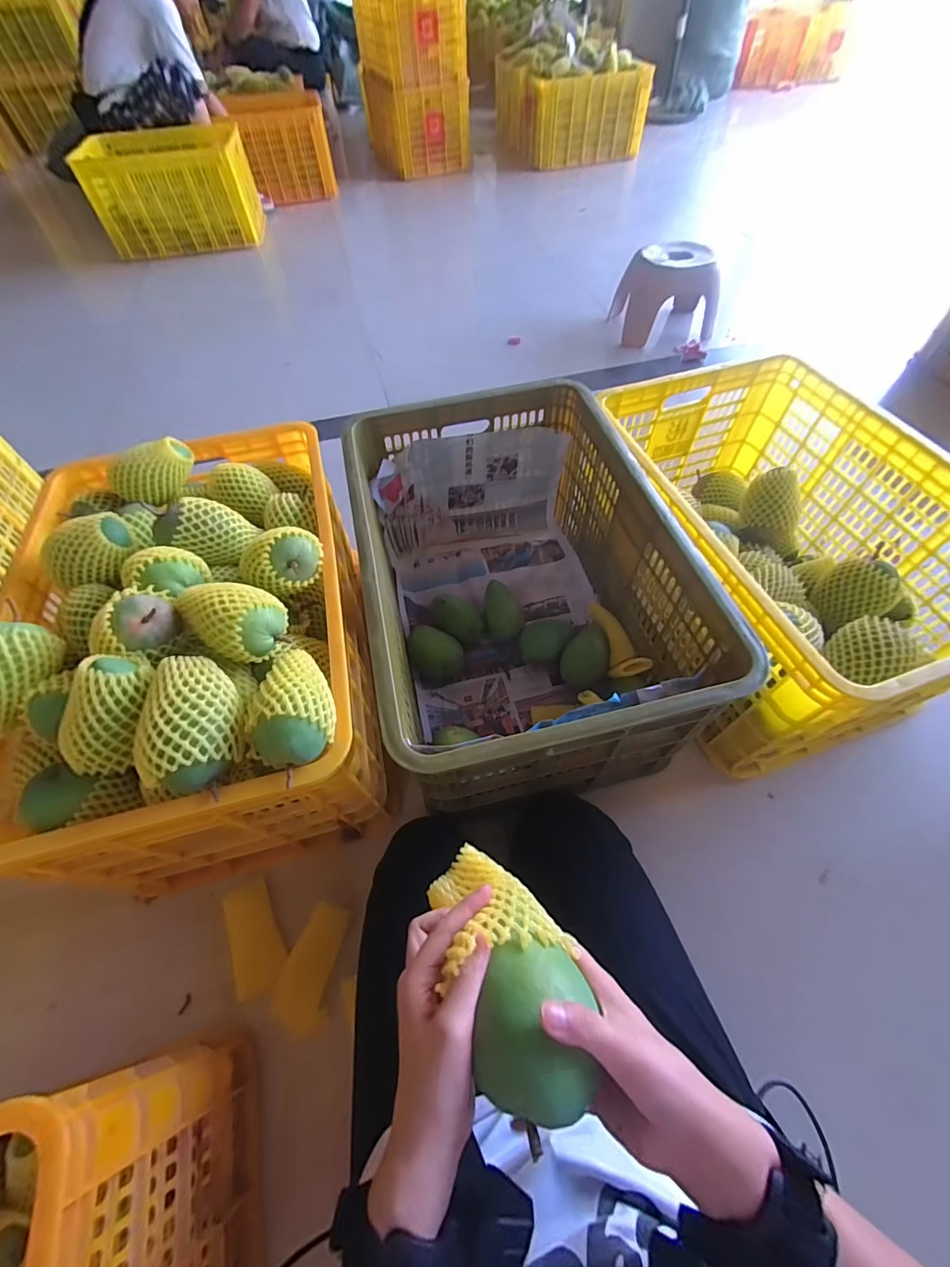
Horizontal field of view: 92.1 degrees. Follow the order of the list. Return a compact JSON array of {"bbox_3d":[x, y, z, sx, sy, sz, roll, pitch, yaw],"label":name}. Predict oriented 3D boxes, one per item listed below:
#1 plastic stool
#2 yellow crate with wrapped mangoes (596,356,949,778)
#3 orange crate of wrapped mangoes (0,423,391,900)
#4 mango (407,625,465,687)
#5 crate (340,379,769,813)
[{"bbox_3d":[0.551,-0.986,1.323,0.252,0.196,0.227,2,58,3],"label":"plastic stool"},{"bbox_3d":[0.463,-0.136,0.737,0.392,0.282,0.570,-17,59,-8],"label":"yellow crate with wrapped mangoes"},{"bbox_3d":[-0.373,-0.013,0.634,0.399,0.293,0.568,-14,59,-7],"label":"orange crate of wrapped mangoes"},{"bbox_3d":[-0.065,0.038,0.792,0.089,0.068,0.087,-1,58,2],"label":"mango"},{"bbox_3d":[0.052,-0.066,0.725,0.397,0.313,0.584,-14,58,-6],"label":"crate"}]

